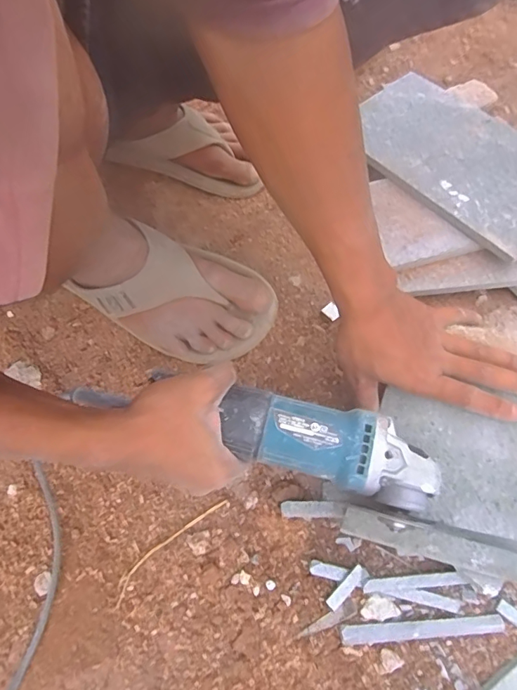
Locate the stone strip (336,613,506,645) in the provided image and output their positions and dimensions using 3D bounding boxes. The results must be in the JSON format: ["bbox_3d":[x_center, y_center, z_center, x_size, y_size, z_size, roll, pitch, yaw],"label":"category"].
[{"bbox_3d":[0.151,0.262,0.424,0.150,0.010,0.016,-3,73,-1],"label":"stone strip"}]

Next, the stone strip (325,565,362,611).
[{"bbox_3d":[0.083,0.229,0.435,0.012,0.004,0.047,38,91,11],"label":"stone strip"}]

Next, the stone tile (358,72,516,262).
[{"bbox_3d":[0.237,-0.228,0.558,0.153,0.011,0.289,-36,63,-9],"label":"stone tile"}]

